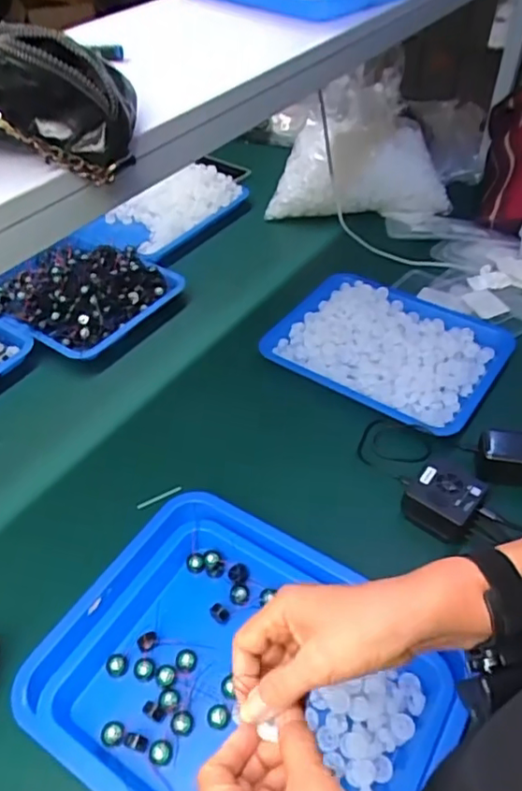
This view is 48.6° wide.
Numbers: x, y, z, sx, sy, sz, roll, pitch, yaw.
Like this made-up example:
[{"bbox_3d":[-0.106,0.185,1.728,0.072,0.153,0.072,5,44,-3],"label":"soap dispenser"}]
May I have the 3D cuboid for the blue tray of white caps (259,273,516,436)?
[{"bbox_3d":[0.190,-0.082,0.879,0.323,0.036,0.247,27,53,25],"label":"blue tray of white caps"}]

